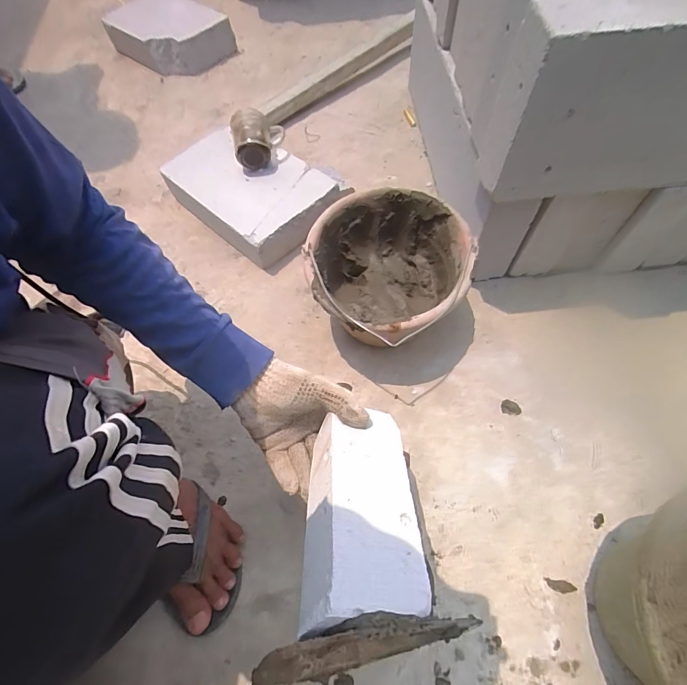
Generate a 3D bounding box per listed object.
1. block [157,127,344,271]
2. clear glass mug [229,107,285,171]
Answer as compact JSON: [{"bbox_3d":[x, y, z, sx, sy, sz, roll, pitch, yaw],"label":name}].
[{"bbox_3d":[-0.194,-0.304,0.793,0.333,0.082,0.208,36,71,18],"label":"block"},{"bbox_3d":[-0.165,-0.397,0.765,0.099,0.065,0.110,-14,64,-6],"label":"clear glass mug"}]

